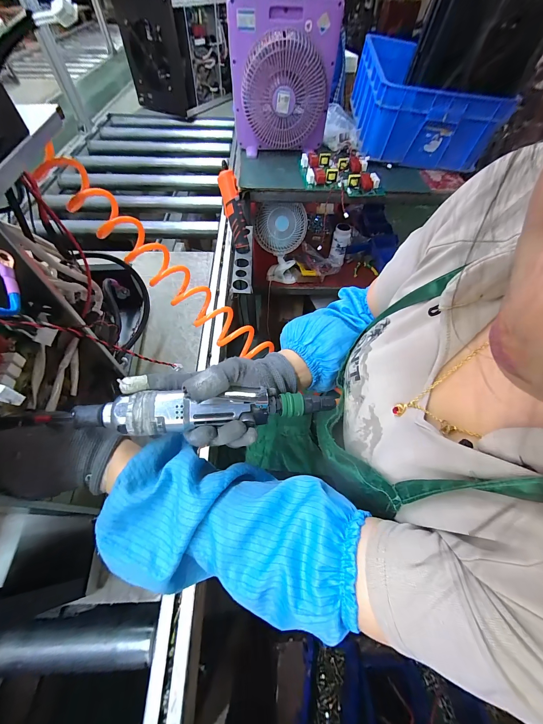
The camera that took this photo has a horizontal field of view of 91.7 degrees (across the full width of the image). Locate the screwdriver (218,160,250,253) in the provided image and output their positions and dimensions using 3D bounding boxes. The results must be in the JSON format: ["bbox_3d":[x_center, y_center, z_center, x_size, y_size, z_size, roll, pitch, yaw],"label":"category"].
[{"bbox_3d":[-0.100,-0.405,0.718,0.045,0.203,0.042,-22,28,-17],"label":"screwdriver"}]

